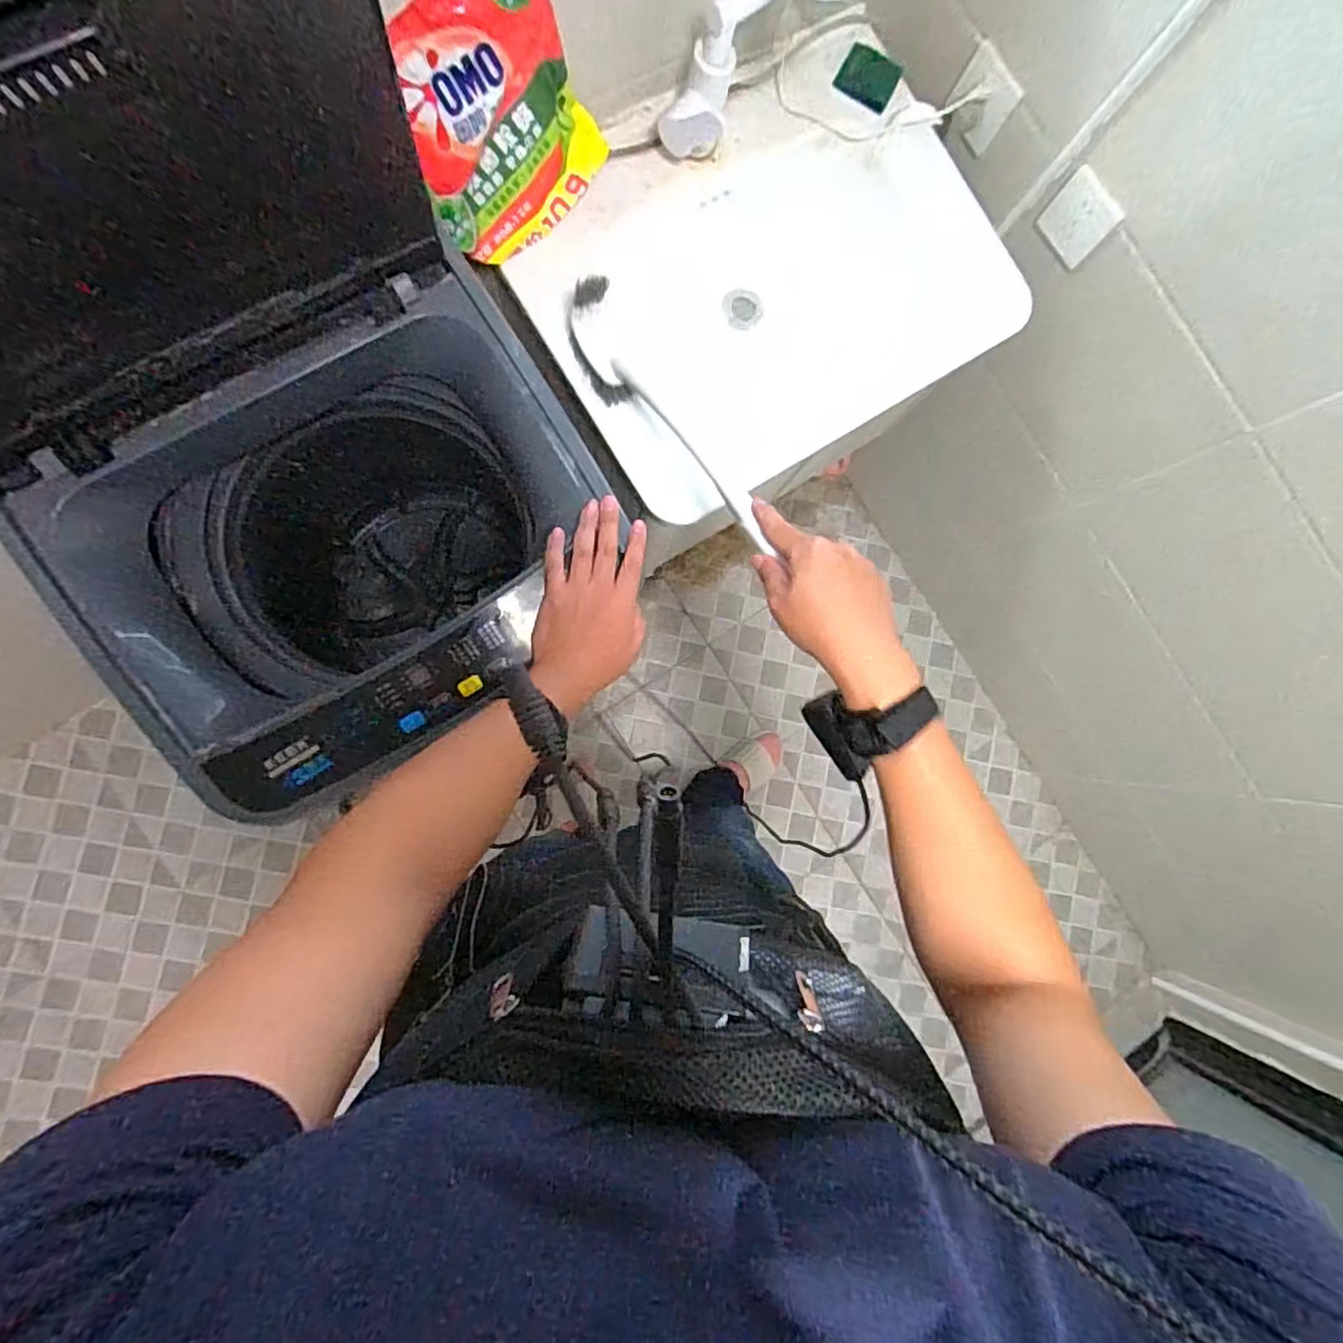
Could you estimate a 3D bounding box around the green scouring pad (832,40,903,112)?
[{"bbox_3d":[0.257,-0.774,0.859,0.076,0.007,0.057,20,110,-8],"label":"green scouring pad"}]

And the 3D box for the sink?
[{"bbox_3d":[0.133,-0.479,0.870,0.589,0.143,0.370,-32,91,-9],"label":"sink"}]

